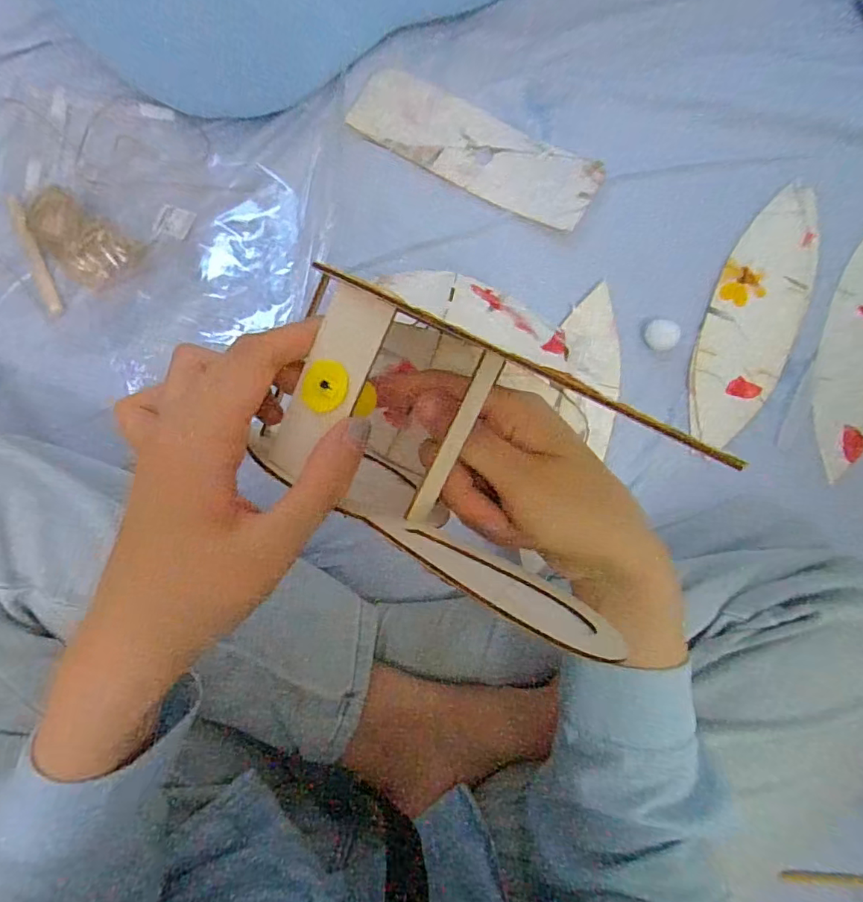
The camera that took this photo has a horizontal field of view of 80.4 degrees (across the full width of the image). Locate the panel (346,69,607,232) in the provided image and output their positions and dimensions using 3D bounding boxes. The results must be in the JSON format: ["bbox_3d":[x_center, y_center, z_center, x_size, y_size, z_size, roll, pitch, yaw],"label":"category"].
[{"bbox_3d":[0.043,-0.300,0.501,0.246,0.017,0.077,31,85,3],"label":"panel"}]

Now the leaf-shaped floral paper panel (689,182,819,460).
[{"bbox_3d":[0.306,-0.127,0.481,0.085,0.006,0.265,23,85,2],"label":"leaf-shaped floral paper panel"}]

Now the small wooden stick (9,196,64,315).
[{"bbox_3d":[-0.377,-0.187,0.484,0.016,0.006,0.122,-23,85,-2],"label":"small wooden stick"}]

